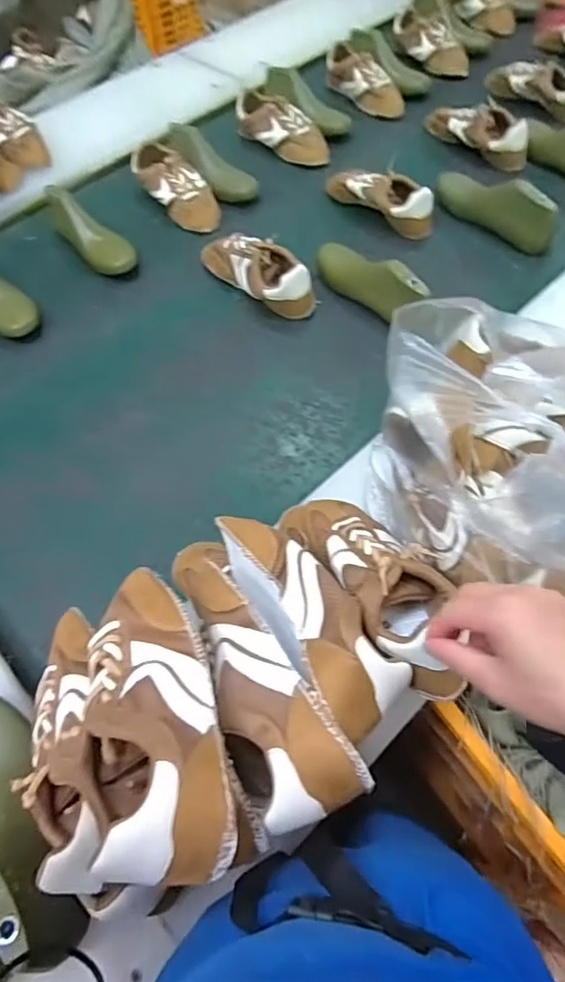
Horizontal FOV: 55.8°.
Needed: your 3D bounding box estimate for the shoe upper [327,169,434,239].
[{"bbox_3d":[0.175,-0.532,0.955,0.075,0.073,0.230,-37,65,-15],"label":"shoe upper"}]

